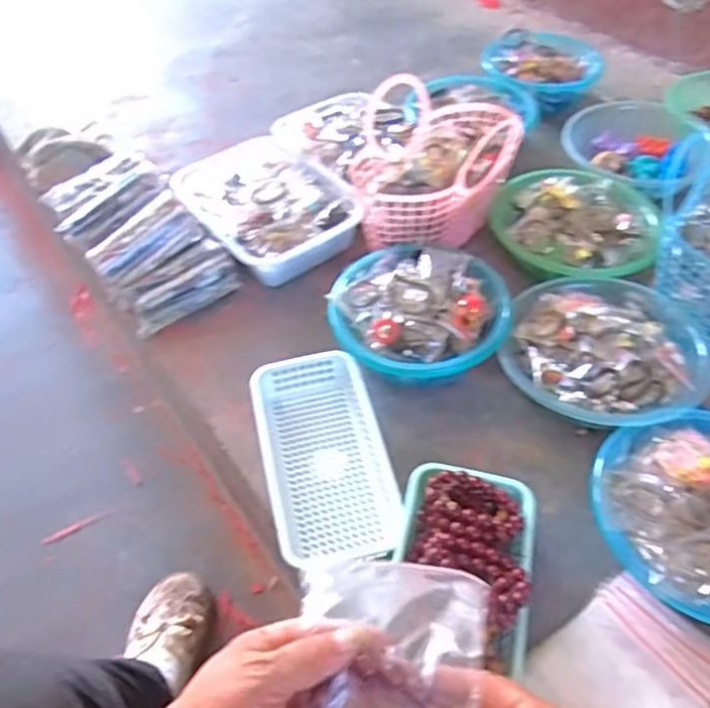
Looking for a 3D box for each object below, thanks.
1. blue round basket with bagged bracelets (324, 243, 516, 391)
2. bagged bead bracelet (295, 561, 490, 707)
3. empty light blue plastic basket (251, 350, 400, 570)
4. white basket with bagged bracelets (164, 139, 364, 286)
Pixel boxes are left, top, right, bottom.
[{"bbox_3d":[0.082,-0.052,0.840,0.221,0.077,0.194,9,50,10],"label":"blue round basket with bagged bracelets"},{"bbox_3d":[0.020,0.180,0.371,0.109,0.036,0.141,6,50,7],"label":"bagged bead bracelet"},{"bbox_3d":[-0.037,0.116,0.759,0.132,0.056,0.257,-12,50,-9],"label":"empty light blue plastic basket"},{"bbox_3d":[-0.140,-0.233,1.022,0.211,0.070,0.282,-32,55,-23],"label":"white basket with bagged bracelets"}]

